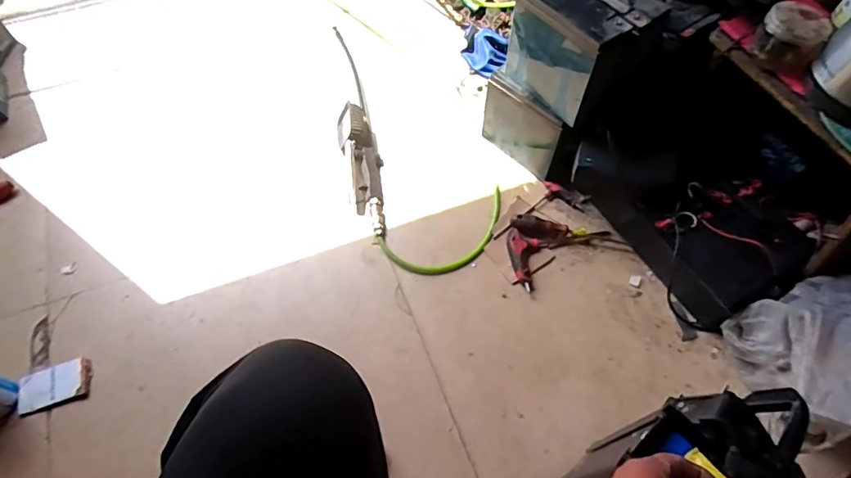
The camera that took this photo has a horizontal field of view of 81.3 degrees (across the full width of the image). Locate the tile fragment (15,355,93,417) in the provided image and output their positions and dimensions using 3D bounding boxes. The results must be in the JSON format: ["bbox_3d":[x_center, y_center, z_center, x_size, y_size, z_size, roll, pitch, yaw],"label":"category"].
[{"bbox_3d":[-0.586,0.236,0.786,0.113,0.017,0.068,-18,61,-9],"label":"tile fragment"}]

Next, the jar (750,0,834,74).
[{"bbox_3d":[0.546,-0.301,0.740,0.085,0.069,0.085,0,60,1],"label":"jar"}]

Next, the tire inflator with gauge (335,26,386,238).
[{"bbox_3d":[-0.160,-0.278,1.079,0.079,0.067,0.628,-12,58,-7],"label":"tire inflator with gauge"}]

